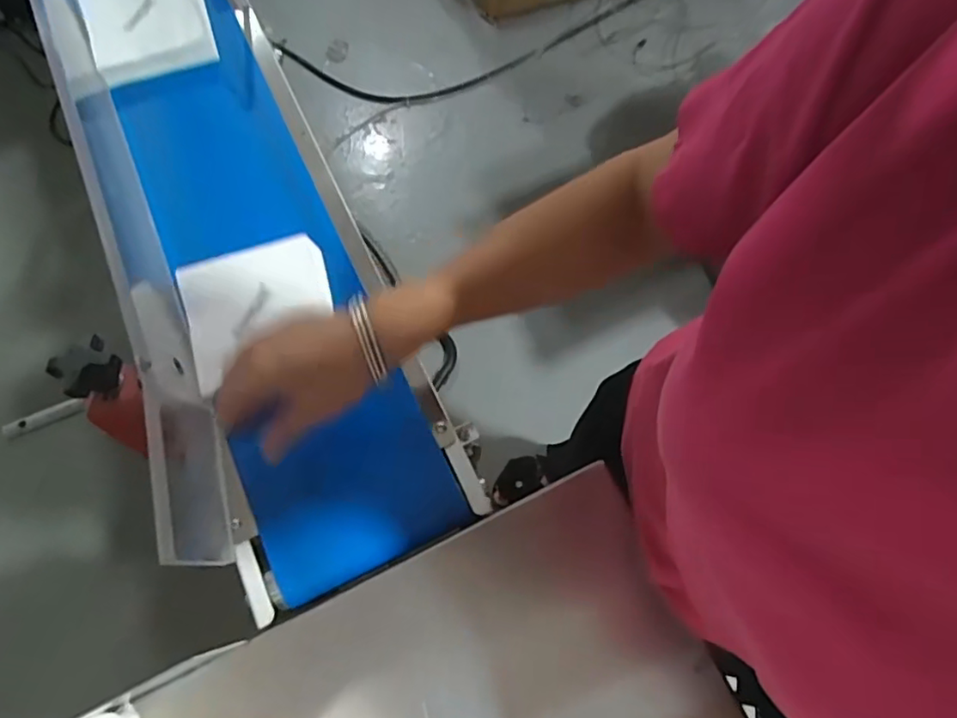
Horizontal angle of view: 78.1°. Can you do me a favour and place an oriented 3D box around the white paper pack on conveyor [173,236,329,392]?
[{"bbox_3d":[-0.187,-0.045,0.504,0.119,0.014,0.112,-18,72,-8],"label":"white paper pack on conveyor"}]

